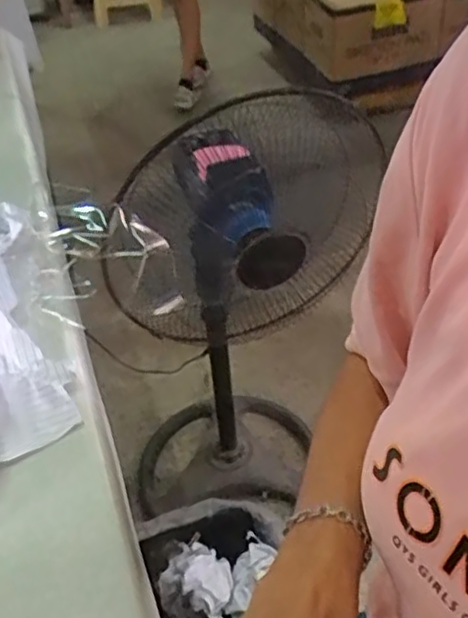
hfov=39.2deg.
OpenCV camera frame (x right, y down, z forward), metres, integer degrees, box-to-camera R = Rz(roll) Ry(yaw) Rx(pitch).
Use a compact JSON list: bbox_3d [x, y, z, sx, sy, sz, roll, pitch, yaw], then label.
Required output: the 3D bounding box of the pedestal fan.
[{"bbox_3d":[-0.003,0.033,1.151,0.385,0.826,0.387,-16,41,-13],"label":"pedestal fan"}]

